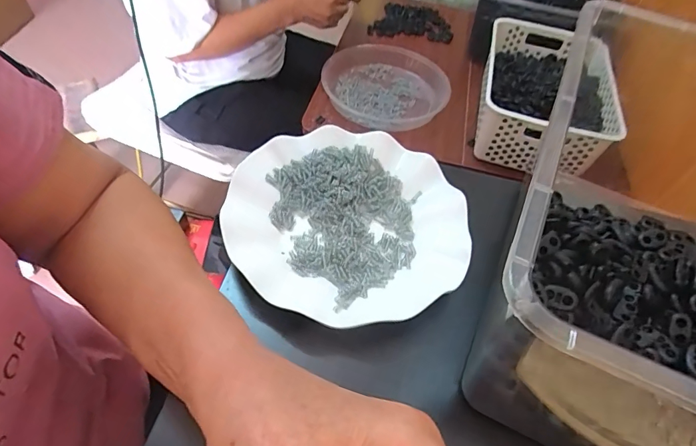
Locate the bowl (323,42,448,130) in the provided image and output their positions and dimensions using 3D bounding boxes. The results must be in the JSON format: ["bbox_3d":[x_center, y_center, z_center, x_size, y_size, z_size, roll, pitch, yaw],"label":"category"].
[{"bbox_3d":[0.071,-0.266,0.816,0.234,0.053,0.220,3,51,-4],"label":"bowl"}]

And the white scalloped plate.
[{"bbox_3d":[0.000,-0.005,0.333,0.177,0.022,0.177,3,51,-4],"label":"white scalloped plate"}]

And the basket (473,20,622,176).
[{"bbox_3d":[0.346,-0.236,0.748,0.199,0.110,0.316,15,51,6],"label":"basket"}]

